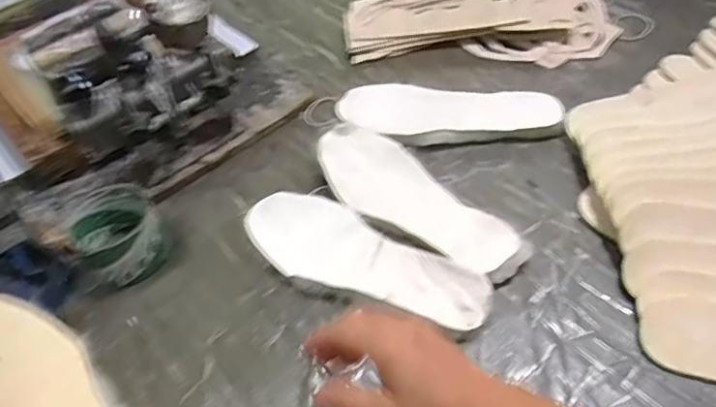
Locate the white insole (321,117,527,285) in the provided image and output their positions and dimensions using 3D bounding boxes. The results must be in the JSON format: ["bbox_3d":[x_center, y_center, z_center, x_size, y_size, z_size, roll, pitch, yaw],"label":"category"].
[{"bbox_3d":[0.052,-0.005,0.564,0.083,0.016,0.254,-37,55,-22],"label":"white insole"}]

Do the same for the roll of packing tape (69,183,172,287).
[{"bbox_3d":[-0.236,0.031,0.549,0.080,0.056,0.085,-2,50,2],"label":"roll of packing tape"}]

